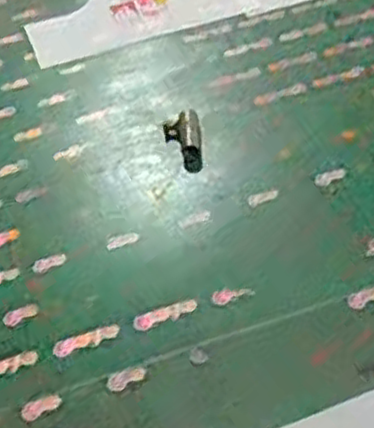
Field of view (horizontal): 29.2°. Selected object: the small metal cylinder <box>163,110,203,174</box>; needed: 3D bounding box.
[{"bbox_3d":[-0.003,-0.082,0.803,0.040,0.023,0.080,-10,49,-2],"label":"small metal cylinder"}]

